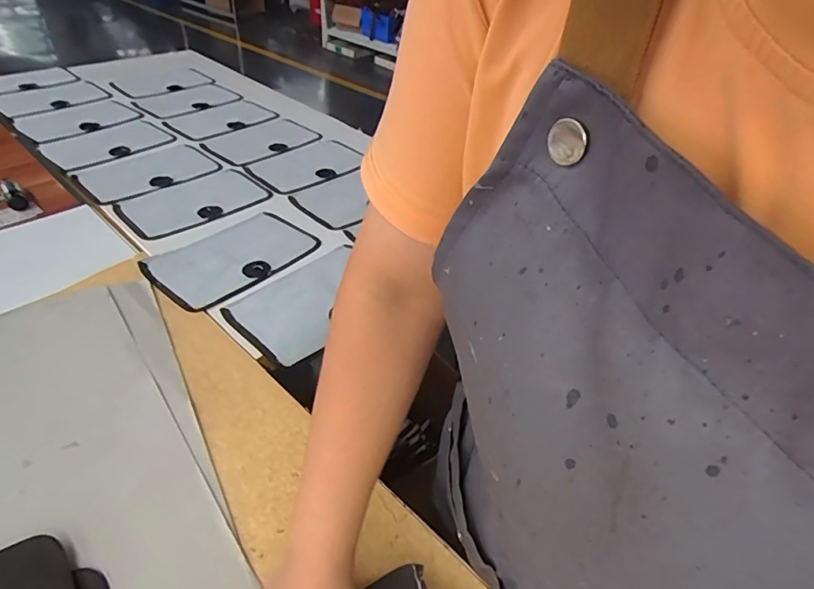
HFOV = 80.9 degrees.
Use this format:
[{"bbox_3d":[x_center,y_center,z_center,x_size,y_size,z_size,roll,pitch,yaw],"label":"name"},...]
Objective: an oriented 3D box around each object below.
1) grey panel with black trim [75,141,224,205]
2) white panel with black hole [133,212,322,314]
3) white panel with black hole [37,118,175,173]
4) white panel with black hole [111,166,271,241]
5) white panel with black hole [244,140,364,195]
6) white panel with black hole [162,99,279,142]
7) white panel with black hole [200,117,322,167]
[{"bbox_3d":[-0.473,-0.223,0.868,0.163,0.021,0.211,35,49,30],"label":"grey panel with black trim"},{"bbox_3d":[-0.251,-0.060,0.694,0.145,0.011,0.219,30,46,26],"label":"white panel with black hole"},{"bbox_3d":[-0.591,-0.300,0.943,0.151,0.010,0.209,31,47,27],"label":"white panel with black hole"},{"bbox_3d":[-0.355,-0.160,0.802,0.139,0.007,0.213,35,49,30],"label":"white panel with black hole"},{"bbox_3d":[-0.193,-0.251,0.930,0.155,0.010,0.223,35,49,30],"label":"white panel with black hole"},{"bbox_3d":[-0.414,-0.393,1.069,0.149,0.008,0.222,30,46,26],"label":"white panel with black hole"},{"bbox_3d":[-0.306,-0.324,0.991,0.151,0.012,0.212,33,48,29],"label":"white panel with black hole"}]

